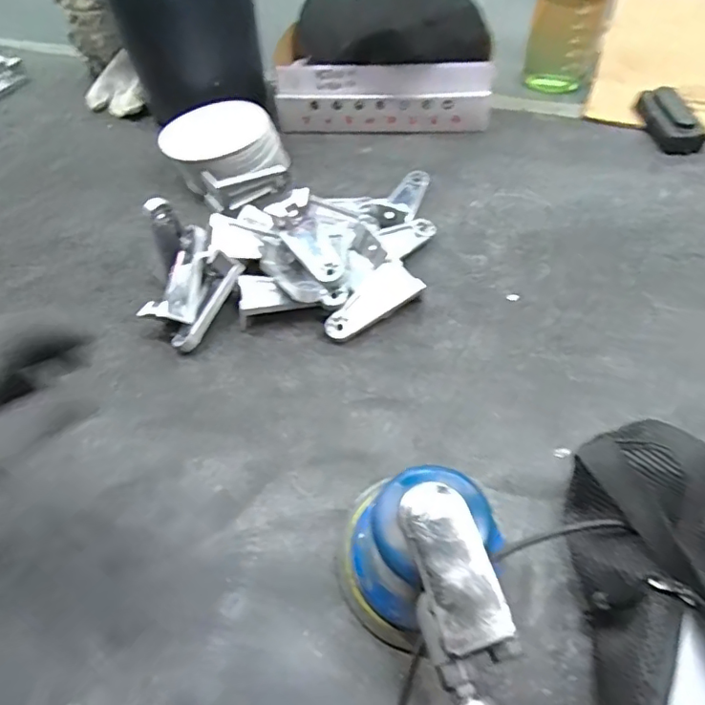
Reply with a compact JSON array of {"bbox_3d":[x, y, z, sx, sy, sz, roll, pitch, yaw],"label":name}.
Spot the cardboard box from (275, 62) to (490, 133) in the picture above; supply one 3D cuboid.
[{"bbox_3d":[0.037,-0.306,0.663,0.252,0.078,0.037,3,54,6],"label":"cardboard box"}]

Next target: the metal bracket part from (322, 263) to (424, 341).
[{"bbox_3d":[0.016,-0.046,0.501,0.092,0.014,0.040,-38,59,-5],"label":"metal bracket part"}]

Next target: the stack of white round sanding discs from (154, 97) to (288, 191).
[{"bbox_3d":[-0.147,-0.232,0.629,0.102,0.066,0.118,36,63,26],"label":"stack of white round sanding discs"}]

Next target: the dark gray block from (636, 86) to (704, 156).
[{"bbox_3d":[0.380,-0.278,0.649,0.040,0.031,0.100,-8,53,-2],"label":"dark gray block"}]

